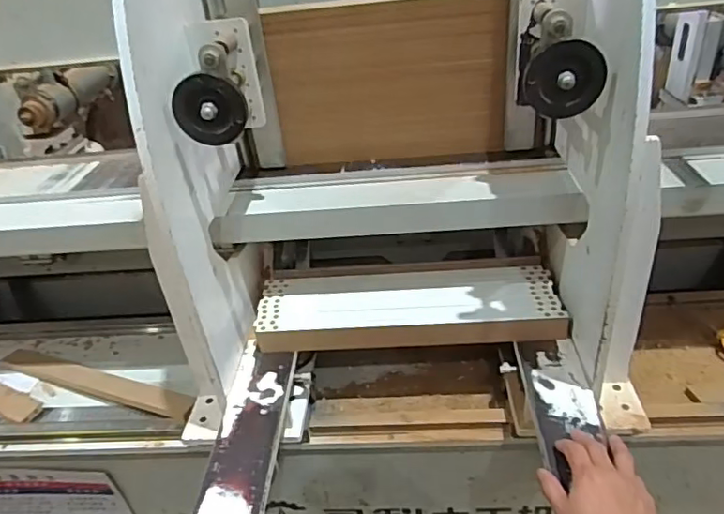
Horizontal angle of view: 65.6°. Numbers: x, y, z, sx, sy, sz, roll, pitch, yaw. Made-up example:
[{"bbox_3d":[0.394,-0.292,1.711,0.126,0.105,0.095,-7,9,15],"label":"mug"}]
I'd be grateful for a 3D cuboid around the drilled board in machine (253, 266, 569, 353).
[{"bbox_3d":[0.064,0.070,0.831,0.431,0.041,0.147,-4,33,5],"label":"drilled board in machine"}]

